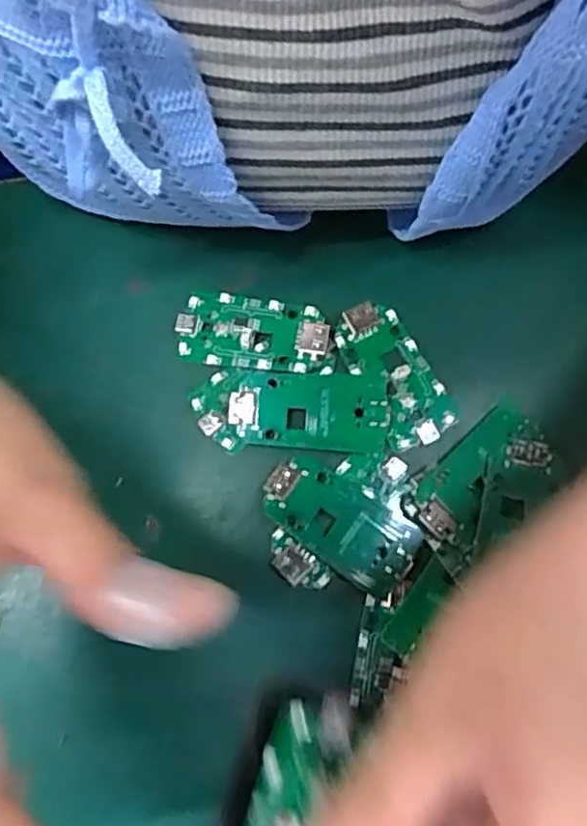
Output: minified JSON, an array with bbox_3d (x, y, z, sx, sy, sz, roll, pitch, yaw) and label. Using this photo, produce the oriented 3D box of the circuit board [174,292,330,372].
[{"bbox_3d":[-0.017,-0.034,0.271,0.062,0.005,0.030,9,78,6],"label":"circuit board"}]

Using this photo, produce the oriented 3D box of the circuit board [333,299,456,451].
[{"bbox_3d":[0.041,-0.017,0.268,0.030,0.004,0.062,-29,77,-3],"label":"circuit board"}]

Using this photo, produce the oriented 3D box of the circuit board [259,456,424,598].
[{"bbox_3d":[0.019,0.041,0.255,0.062,0.007,0.034,33,81,10],"label":"circuit board"}]

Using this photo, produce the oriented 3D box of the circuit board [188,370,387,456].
[{"bbox_3d":[-0.002,-0.001,0.263,0.077,0.005,0.032,1,78,4],"label":"circuit board"}]

